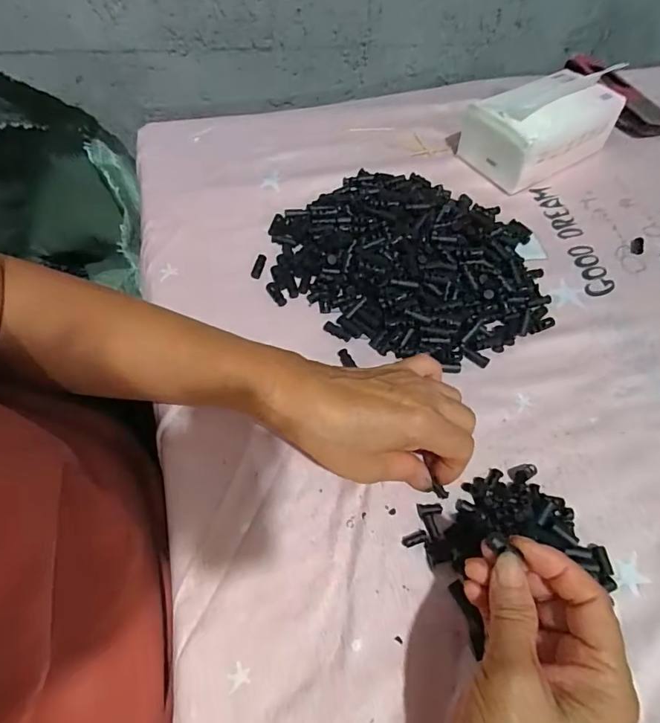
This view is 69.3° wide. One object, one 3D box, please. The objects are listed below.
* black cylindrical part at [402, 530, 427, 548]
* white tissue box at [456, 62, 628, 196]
[{"bbox_3d":[0.058,0.120,0.323,0.018,0.004,0.008,-16,60,-13],"label":"black cylindrical part"},{"bbox_3d":[0.232,-0.267,0.535,0.174,0.081,0.106,-29,63,-20],"label":"white tissue box"}]

